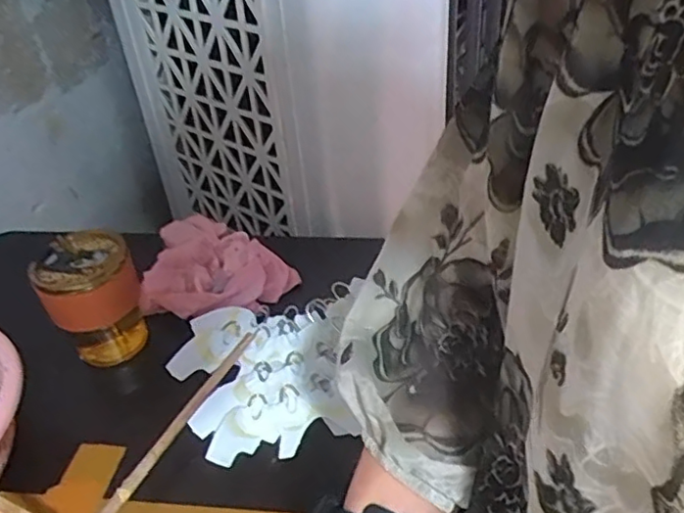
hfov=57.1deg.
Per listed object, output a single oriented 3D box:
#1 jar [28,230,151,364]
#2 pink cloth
[{"bbox_3d":[-0.230,0.047,0.592,0.083,0.118,0.075,-27,42,-25],"label":"jar"},{"bbox_3d":[-0.141,0.002,0.679,0.156,0.055,0.150,-15,38,-12],"label":"pink cloth"}]

